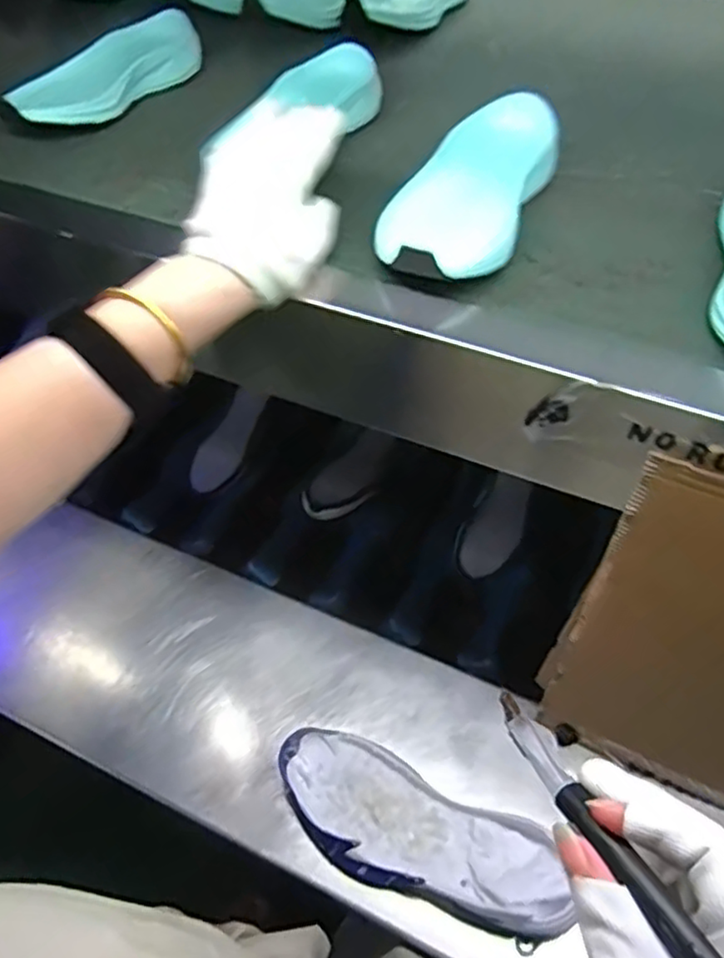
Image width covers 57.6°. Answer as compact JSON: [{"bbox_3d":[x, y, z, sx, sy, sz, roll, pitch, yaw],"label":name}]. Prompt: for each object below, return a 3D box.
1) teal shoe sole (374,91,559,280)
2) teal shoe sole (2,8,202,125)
[{"bbox_3d":[0.074,-0.200,0.444,0.084,0.043,0.198,21,51,16],"label":"teal shoe sole"},{"bbox_3d":[-0.236,-0.362,0.592,0.079,0.057,0.201,24,52,18],"label":"teal shoe sole"}]

